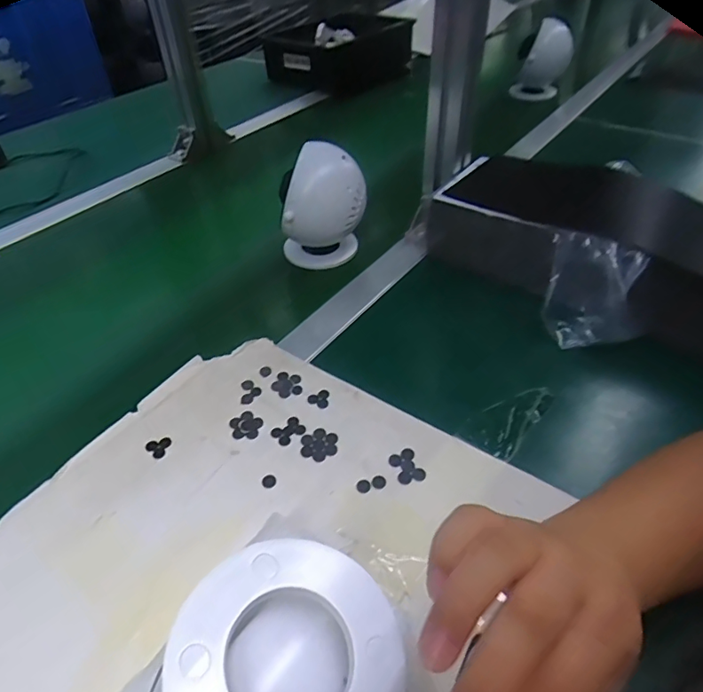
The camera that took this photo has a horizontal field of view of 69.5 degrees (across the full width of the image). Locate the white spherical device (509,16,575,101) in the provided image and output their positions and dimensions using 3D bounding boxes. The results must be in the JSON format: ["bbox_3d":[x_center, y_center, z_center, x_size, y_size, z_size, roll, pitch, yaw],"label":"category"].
[{"bbox_3d":[0.375,-0.557,0.991,0.096,0.141,0.083,9,46,13],"label":"white spherical device"}]

